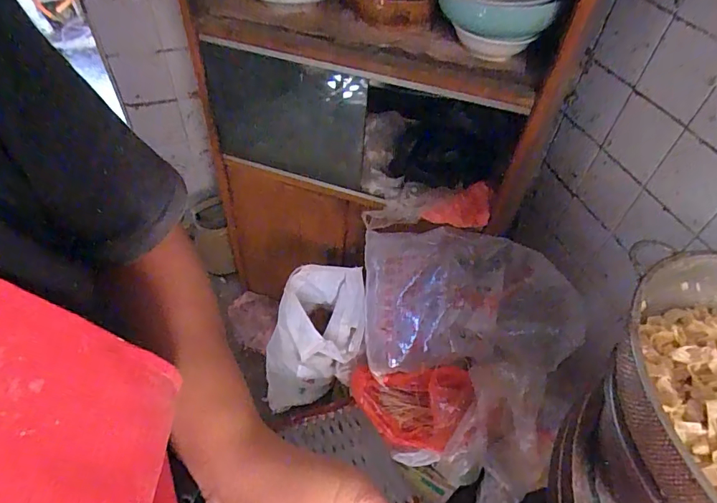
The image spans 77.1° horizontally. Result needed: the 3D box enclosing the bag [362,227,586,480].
[{"bbox_3d":[0.254,0.114,1.060,0.494,0.336,0.066,-3,5,16],"label":"bag"}]

